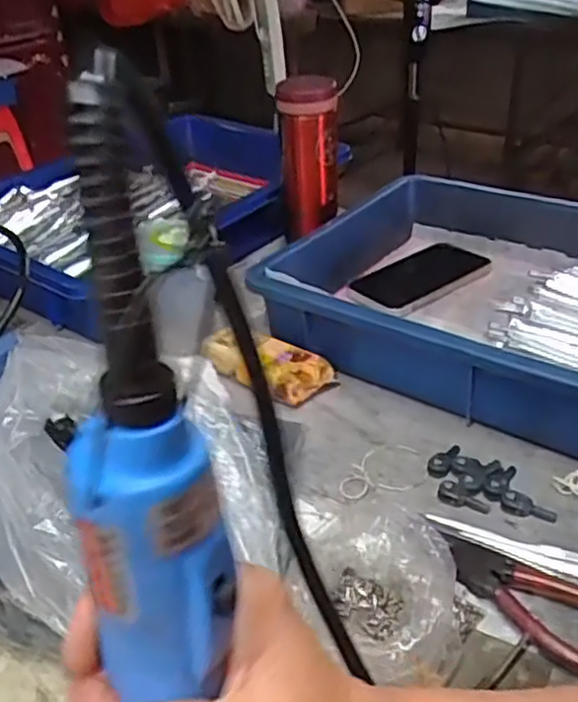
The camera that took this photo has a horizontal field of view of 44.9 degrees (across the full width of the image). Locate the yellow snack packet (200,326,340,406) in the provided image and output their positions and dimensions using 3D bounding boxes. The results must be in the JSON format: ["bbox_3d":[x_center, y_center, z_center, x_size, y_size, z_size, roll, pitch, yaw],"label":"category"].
[{"bbox_3d":[-0.020,0.013,0.591,0.116,0.031,0.057,11,36,20],"label":"yellow snack packet"}]

